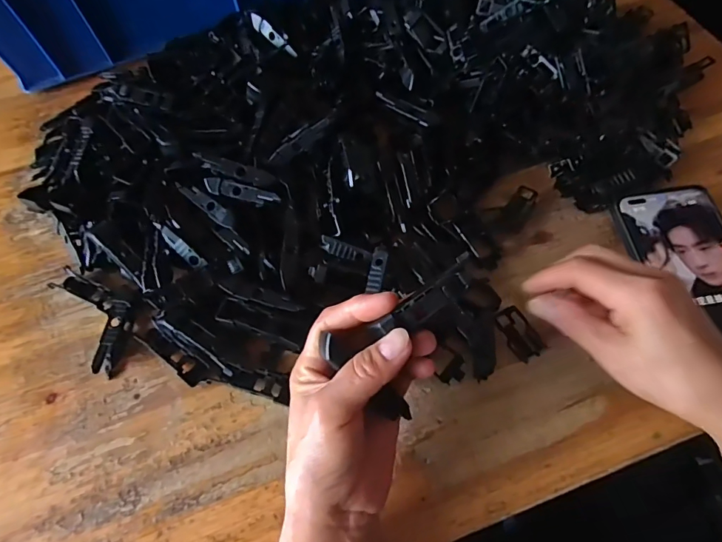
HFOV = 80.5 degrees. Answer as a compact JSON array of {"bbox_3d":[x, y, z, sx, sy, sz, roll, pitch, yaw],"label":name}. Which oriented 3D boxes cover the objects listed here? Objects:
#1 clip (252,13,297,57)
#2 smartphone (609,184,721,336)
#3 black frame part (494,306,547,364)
[{"bbox_3d":[-0.083,-0.225,0.410,0.059,0.010,0.010,43,72,5],"label":"clip"},{"bbox_3d":[0.250,0.006,0.314,0.082,0.005,0.155,-9,67,0],"label":"smartphone"},{"bbox_3d":[0.115,0.045,0.312,0.023,0.006,0.039,-31,66,-12],"label":"black frame part"}]

